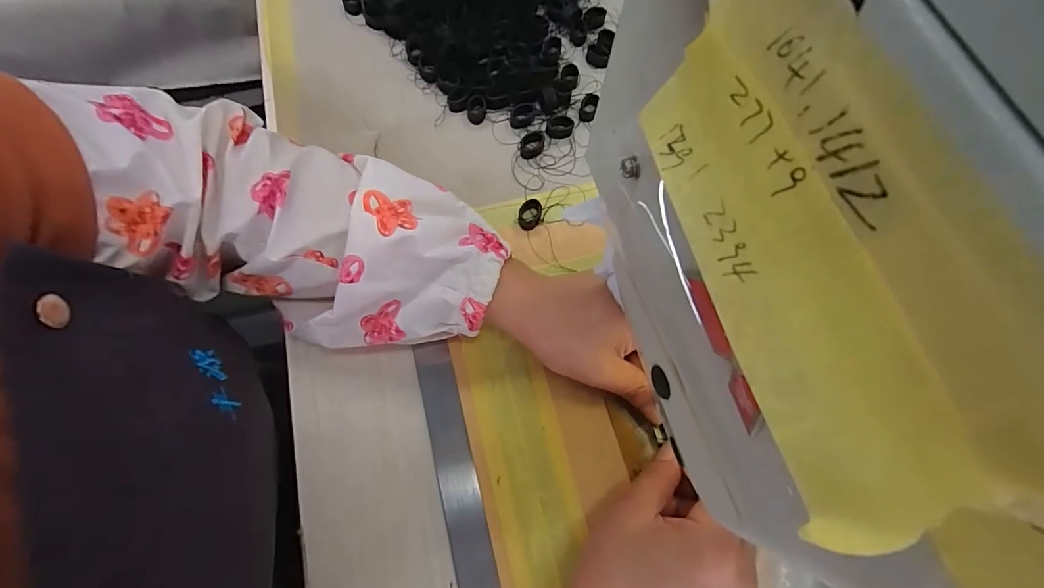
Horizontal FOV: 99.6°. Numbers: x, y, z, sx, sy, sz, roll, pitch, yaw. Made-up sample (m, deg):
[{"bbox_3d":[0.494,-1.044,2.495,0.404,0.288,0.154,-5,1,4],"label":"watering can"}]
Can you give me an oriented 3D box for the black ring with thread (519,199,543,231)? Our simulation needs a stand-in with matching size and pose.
[{"bbox_3d":[0.006,-0.056,0.310,0.015,0.009,0.020,11,70,3],"label":"black ring with thread"}]

